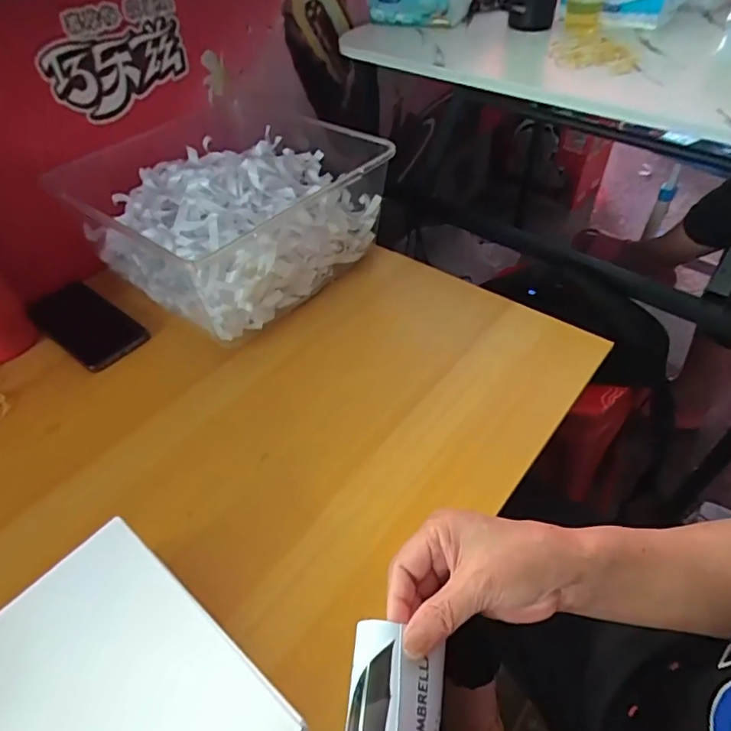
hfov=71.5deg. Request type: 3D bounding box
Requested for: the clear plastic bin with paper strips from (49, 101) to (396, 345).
[{"bbox_3d":[-0.158,-0.182,0.627,0.290,0.139,0.294,28,54,26],"label":"clear plastic bin with paper strips"}]

